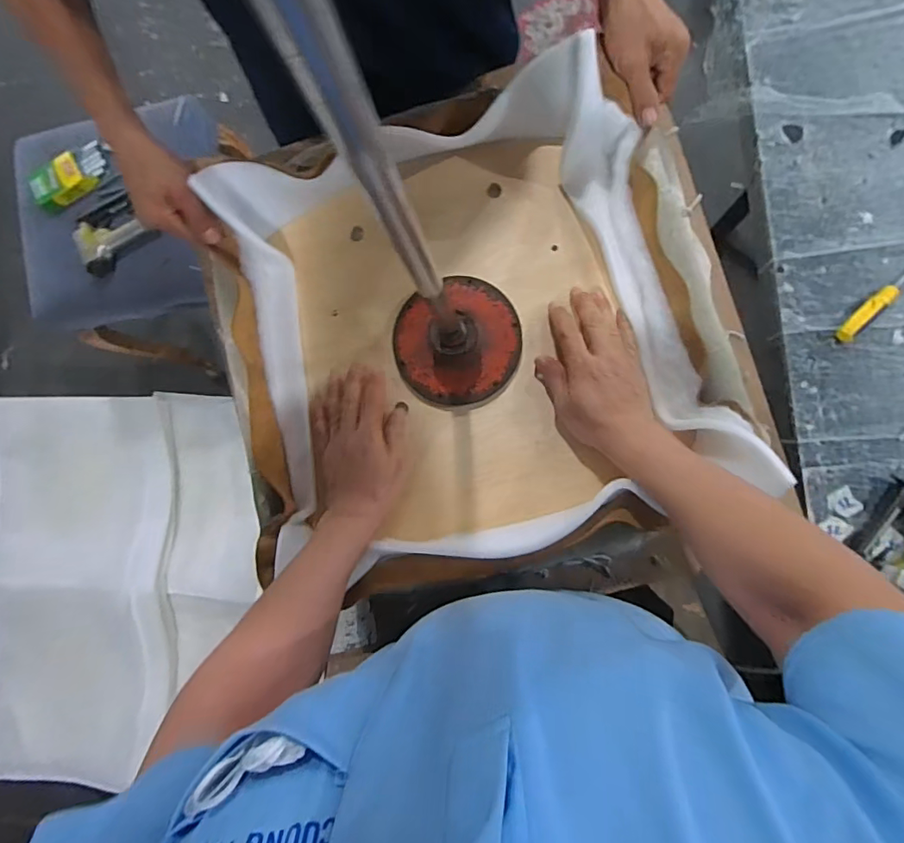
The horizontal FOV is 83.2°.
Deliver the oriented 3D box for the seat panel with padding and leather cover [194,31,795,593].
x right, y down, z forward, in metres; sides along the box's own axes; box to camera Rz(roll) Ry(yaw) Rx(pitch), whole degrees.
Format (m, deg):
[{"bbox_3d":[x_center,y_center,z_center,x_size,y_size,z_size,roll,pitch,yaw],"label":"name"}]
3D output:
[{"bbox_3d":[0.008,-0.107,0.564,0.552,0.129,0.448,-16,86,5],"label":"seat panel with padding and leather cover"}]

